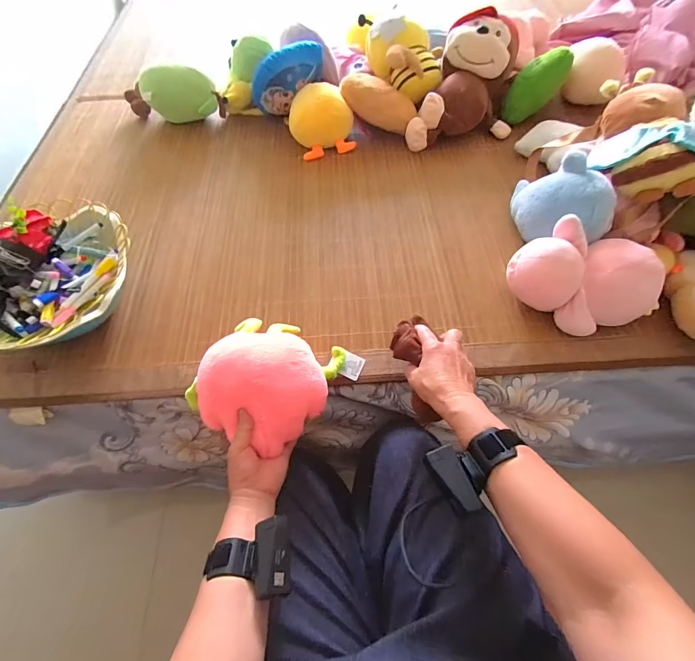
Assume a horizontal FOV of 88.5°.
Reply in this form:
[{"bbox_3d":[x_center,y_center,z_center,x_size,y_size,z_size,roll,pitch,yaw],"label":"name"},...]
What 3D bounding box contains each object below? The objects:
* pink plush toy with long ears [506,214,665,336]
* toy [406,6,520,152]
[{"bbox_3d":[0.380,-0.083,0.579,0.208,0.111,0.132,33,66,19],"label":"pink plush toy with long ears"},{"bbox_3d":[0.291,-0.569,0.832,0.202,0.164,0.309,20,63,13],"label":"toy"}]

